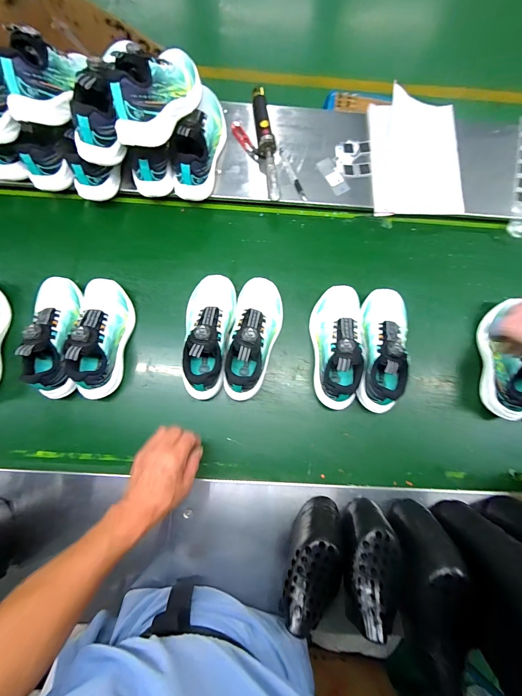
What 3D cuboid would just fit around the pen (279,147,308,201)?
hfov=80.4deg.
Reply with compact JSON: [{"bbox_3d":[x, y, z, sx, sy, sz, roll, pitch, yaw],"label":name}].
[{"bbox_3d":[0.069,-0.375,0.668,0.016,0.012,0.130,-22,80,-4],"label":"pen"}]

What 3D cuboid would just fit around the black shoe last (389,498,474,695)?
[{"bbox_3d":[0.229,0.312,0.424,0.065,0.116,0.256,13,37,3],"label":"black shoe last"}]

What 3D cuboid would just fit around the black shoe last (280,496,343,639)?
[{"bbox_3d":[0.077,0.318,0.476,0.081,0.141,0.141,19,79,1],"label":"black shoe last"}]

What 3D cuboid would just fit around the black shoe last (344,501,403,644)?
[{"bbox_3d":[0.157,0.314,0.466,0.077,0.162,0.122,7,79,-1],"label":"black shoe last"}]

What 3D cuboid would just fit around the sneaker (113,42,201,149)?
[{"bbox_3d":[-0.174,-0.432,0.508,0.089,0.100,0.209,21,79,1],"label":"sneaker"}]

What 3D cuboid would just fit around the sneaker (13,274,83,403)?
[{"bbox_3d":[-0.382,-0.024,0.569,0.086,0.099,0.224,-5,80,-4],"label":"sneaker"}]

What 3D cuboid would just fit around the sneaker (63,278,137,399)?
[{"bbox_3d":[-0.305,-0.021,0.582,0.093,0.119,0.224,2,79,-2],"label":"sneaker"}]

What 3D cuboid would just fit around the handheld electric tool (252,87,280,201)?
[{"bbox_3d":[0.012,-0.440,0.656,0.034,0.036,0.254,-5,80,-4],"label":"handheld electric tool"}]

